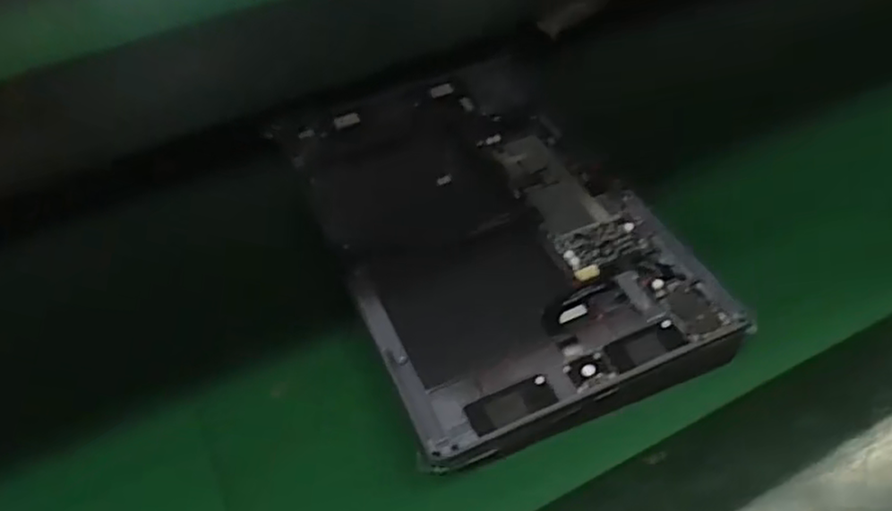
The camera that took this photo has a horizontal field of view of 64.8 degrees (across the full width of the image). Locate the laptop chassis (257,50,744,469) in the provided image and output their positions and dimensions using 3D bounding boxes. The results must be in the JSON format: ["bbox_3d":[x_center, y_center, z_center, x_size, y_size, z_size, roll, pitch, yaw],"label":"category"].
[{"bbox_3d":[0.018,-0.021,0.397,0.162,0.023,0.264,-18,48,-15],"label":"laptop chassis"}]

